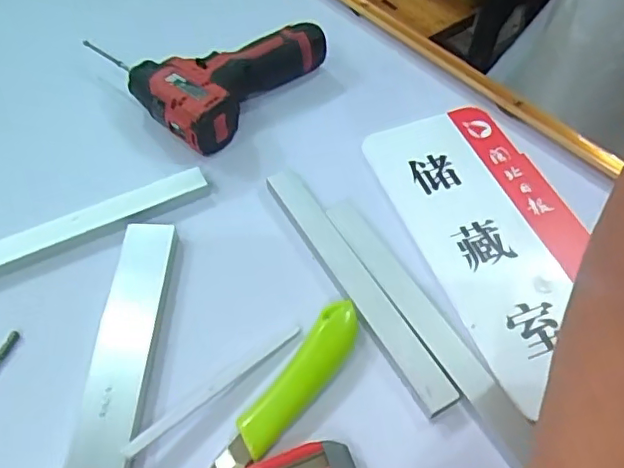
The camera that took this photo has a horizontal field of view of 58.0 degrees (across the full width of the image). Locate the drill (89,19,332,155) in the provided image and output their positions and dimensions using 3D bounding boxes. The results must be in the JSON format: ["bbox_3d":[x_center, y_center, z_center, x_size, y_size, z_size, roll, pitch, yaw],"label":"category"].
[{"bbox_3d":[-0.100,-0.181,0.577,0.160,0.050,0.187,38,64,22],"label":"drill"}]

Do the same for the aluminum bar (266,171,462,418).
[{"bbox_3d":[0.031,0.034,0.450,0.030,0.009,0.241,-27,60,-17],"label":"aluminum bar"}]

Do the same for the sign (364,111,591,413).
[{"bbox_3d":[0.158,-0.005,0.487,0.138,0.006,0.279,-18,58,-10],"label":"sign"}]

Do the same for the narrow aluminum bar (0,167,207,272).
[{"bbox_3d":[-0.206,-0.003,0.466,0.242,0.015,0.026,-24,59,-16],"label":"narrow aluminum bar"}]

